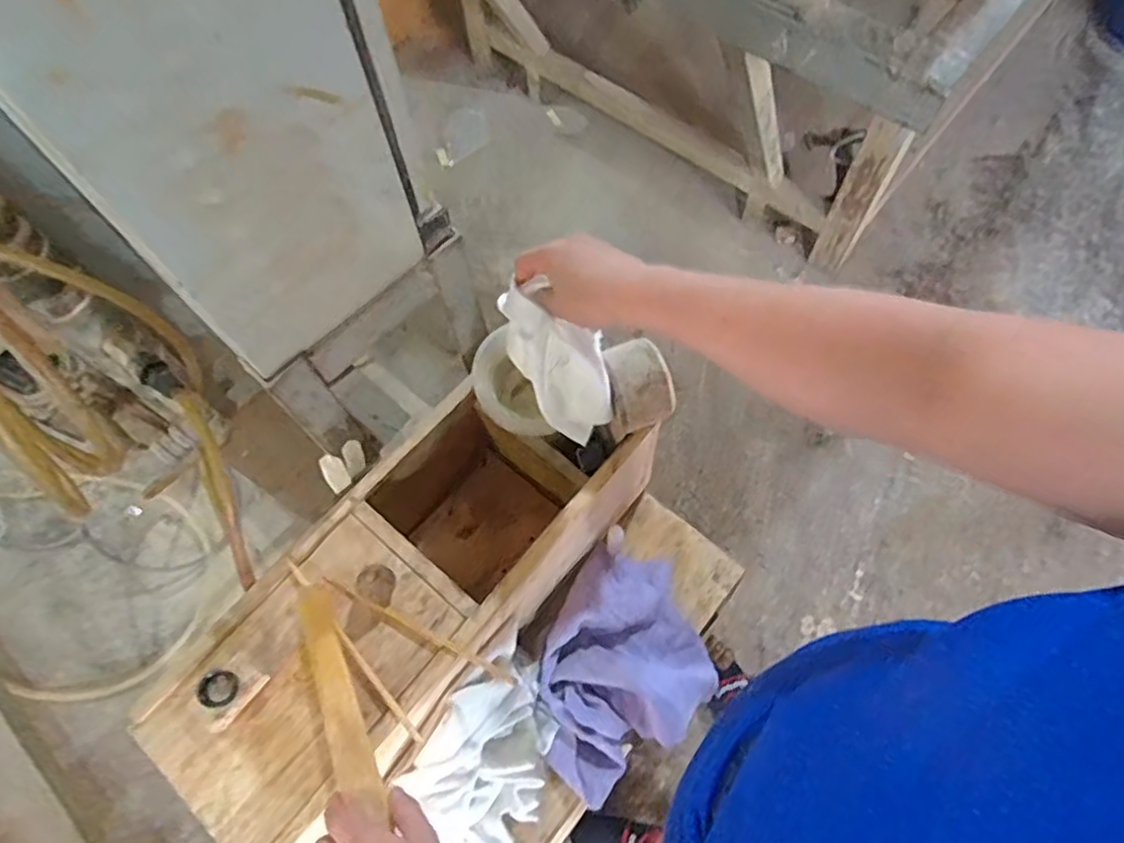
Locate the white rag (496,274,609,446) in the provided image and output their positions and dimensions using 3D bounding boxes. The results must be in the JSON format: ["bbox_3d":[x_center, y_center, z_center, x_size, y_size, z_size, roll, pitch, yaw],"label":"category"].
[{"bbox_3d":[-0.001,-0.056,0.595,0.061,0.120,0.115,-30,68,-12],"label":"white rag"}]

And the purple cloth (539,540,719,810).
[{"bbox_3d":[0.073,0.271,0.719,0.182,0.053,0.250,19,68,11],"label":"purple cloth"}]

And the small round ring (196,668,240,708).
[{"bbox_3d":[-0.289,0.225,0.554,0.032,0.013,0.032,-1,65,1],"label":"small round ring"}]

